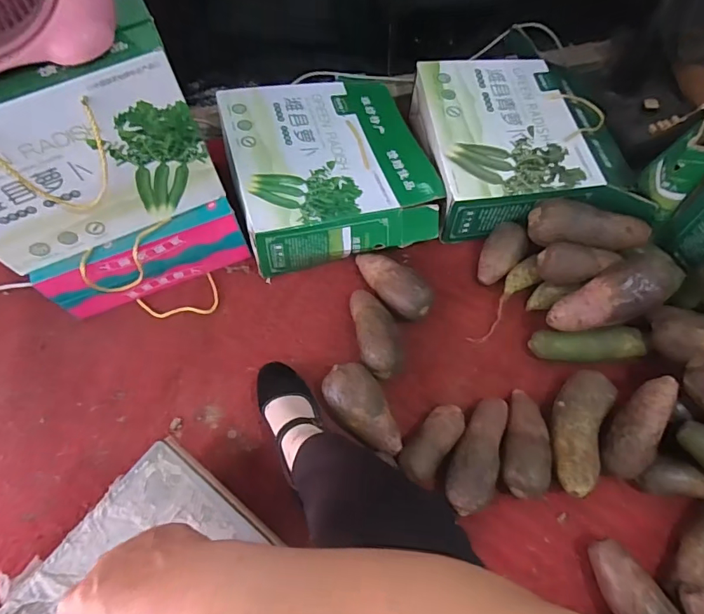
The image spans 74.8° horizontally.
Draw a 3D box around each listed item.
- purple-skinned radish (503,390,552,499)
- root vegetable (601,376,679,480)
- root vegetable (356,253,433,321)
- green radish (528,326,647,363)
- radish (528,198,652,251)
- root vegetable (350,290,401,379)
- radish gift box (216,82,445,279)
[{"bbox_3d":[0.263,0.205,0.705,0.069,0.061,0.163,7,66,5],"label":"purple-skinned radish"},{"bbox_3d":[0.423,0.174,0.678,0.066,0.050,0.160,28,93,14],"label":"root vegetable"},{"bbox_3d":[0.070,-0.042,0.823,0.069,0.062,0.168,-39,70,-14],"label":"root vegetable"},{"bbox_3d":[0.396,0.065,0.767,0.187,0.047,0.056,0,66,3],"label":"green radish"},{"bbox_3d":[0.404,-0.135,0.777,0.197,0.054,0.077,15,66,9],"label":"radish"},{"bbox_3d":[0.041,0.040,0.783,0.070,0.063,0.166,-11,66,-3],"label":"root vegetable"},{"bbox_3d":[-0.040,-0.274,0.887,0.344,0.135,0.375,-14,66,-4],"label":"radish gift box"}]

